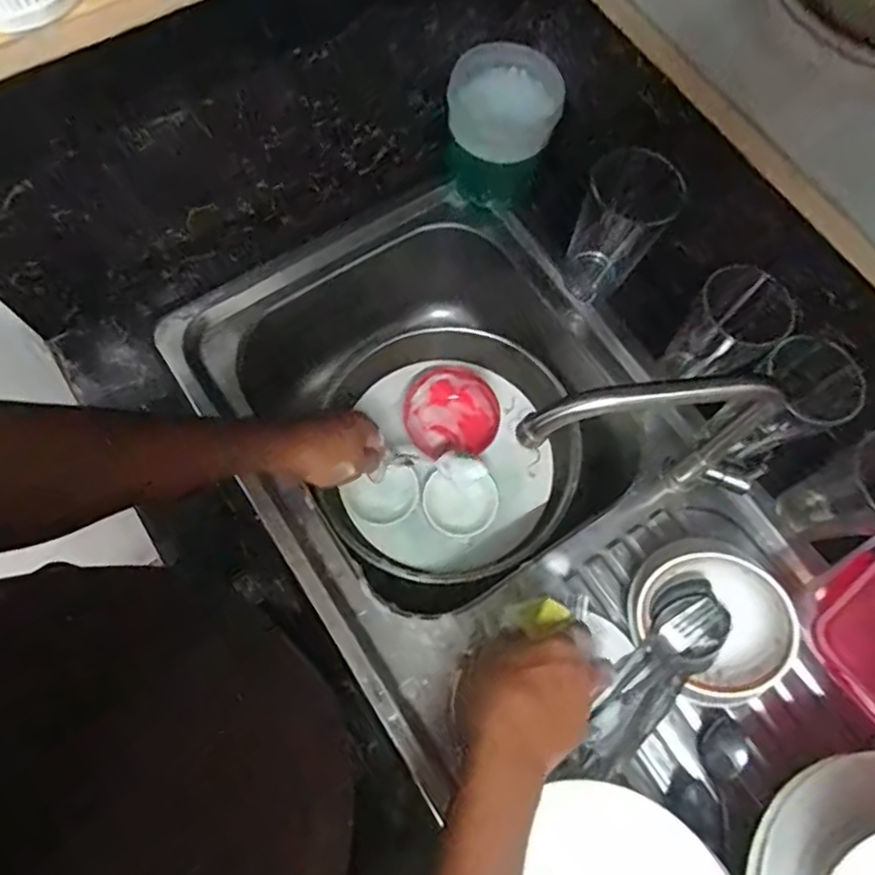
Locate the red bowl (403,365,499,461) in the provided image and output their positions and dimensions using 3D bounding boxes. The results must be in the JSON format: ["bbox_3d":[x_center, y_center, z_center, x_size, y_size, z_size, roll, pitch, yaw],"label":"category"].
[{"bbox_3d":[0.015,-0.031,0.755,0.106,0.037,0.102,1,71,-2],"label":"red bowl"}]

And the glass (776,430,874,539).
[{"bbox_3d":[0.370,0.051,0.562,0.071,0.137,0.077,-14,72,-7],"label":"glass"}]

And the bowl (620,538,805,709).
[{"bbox_3d":[0.241,0.166,0.573,0.145,0.064,0.138,-26,84,25],"label":"bowl"}]

